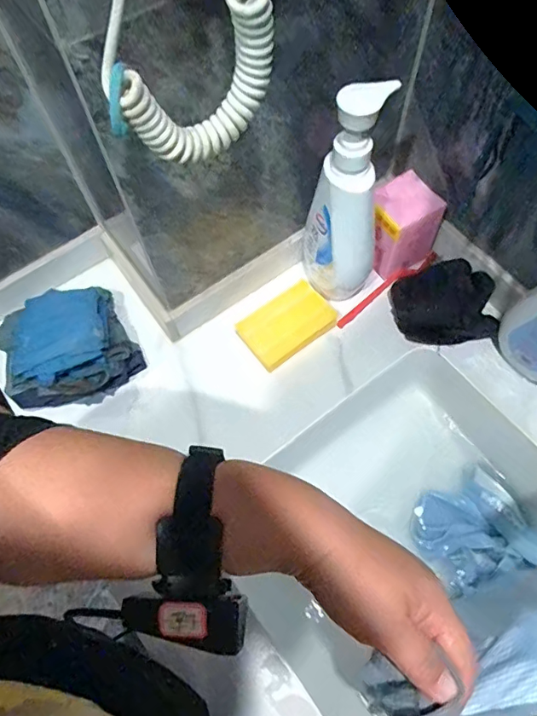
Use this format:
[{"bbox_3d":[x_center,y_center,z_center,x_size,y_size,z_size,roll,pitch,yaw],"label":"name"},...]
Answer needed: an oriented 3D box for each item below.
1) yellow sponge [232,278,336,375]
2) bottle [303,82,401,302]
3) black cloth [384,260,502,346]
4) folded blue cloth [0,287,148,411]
[{"bbox_3d":[0.022,-0.038,0.606,0.109,0.032,0.068,-36,68,-13],"label":"yellow sponge"},{"bbox_3d":[0.080,-0.154,0.526,0.078,0.248,0.065,2,65,3],"label":"bottle"},{"bbox_3d":[0.210,-0.064,0.604,0.113,0.018,0.098,-14,79,16],"label":"black cloth"},{"bbox_3d":[-0.231,-0.016,0.571,0.142,0.069,0.126,-19,65,-6],"label":"folded blue cloth"}]

